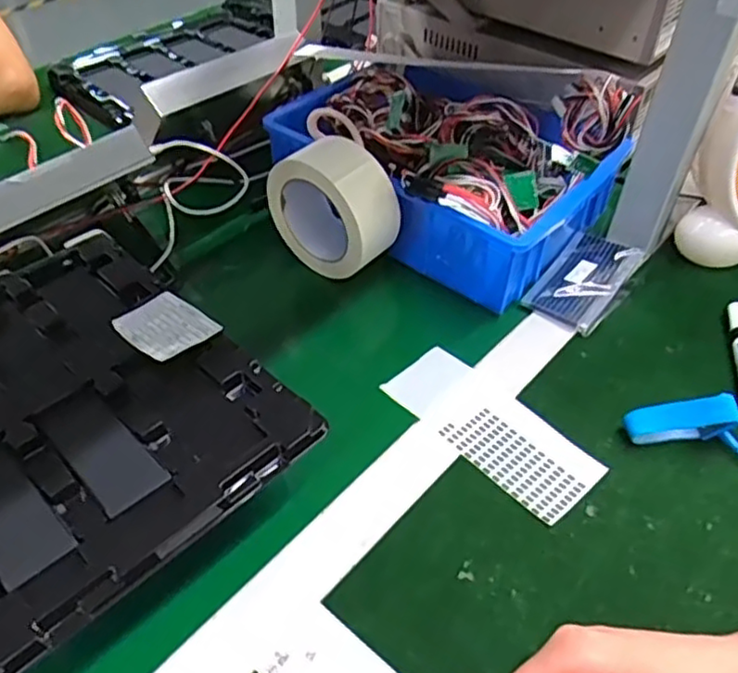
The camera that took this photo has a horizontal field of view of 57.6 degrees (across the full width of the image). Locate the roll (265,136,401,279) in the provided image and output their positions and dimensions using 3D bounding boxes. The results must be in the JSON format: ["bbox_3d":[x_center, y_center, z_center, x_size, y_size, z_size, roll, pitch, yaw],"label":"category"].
[{"bbox_3d":[-0.030,-0.115,0.588,0.113,0.109,0.052,31,53,27],"label":"roll"}]

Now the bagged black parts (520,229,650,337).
[{"bbox_3d":[0.192,-0.052,0.597,0.068,0.024,0.111,32,53,27],"label":"bagged black parts"}]

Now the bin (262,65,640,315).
[{"bbox_3d":[0.070,-0.168,0.641,0.296,0.122,0.211,26,50,23],"label":"bin"}]

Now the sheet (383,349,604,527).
[{"bbox_3d":[0.089,0.066,0.494,0.065,0.006,0.158,-36,57,-26],"label":"sheet"}]

